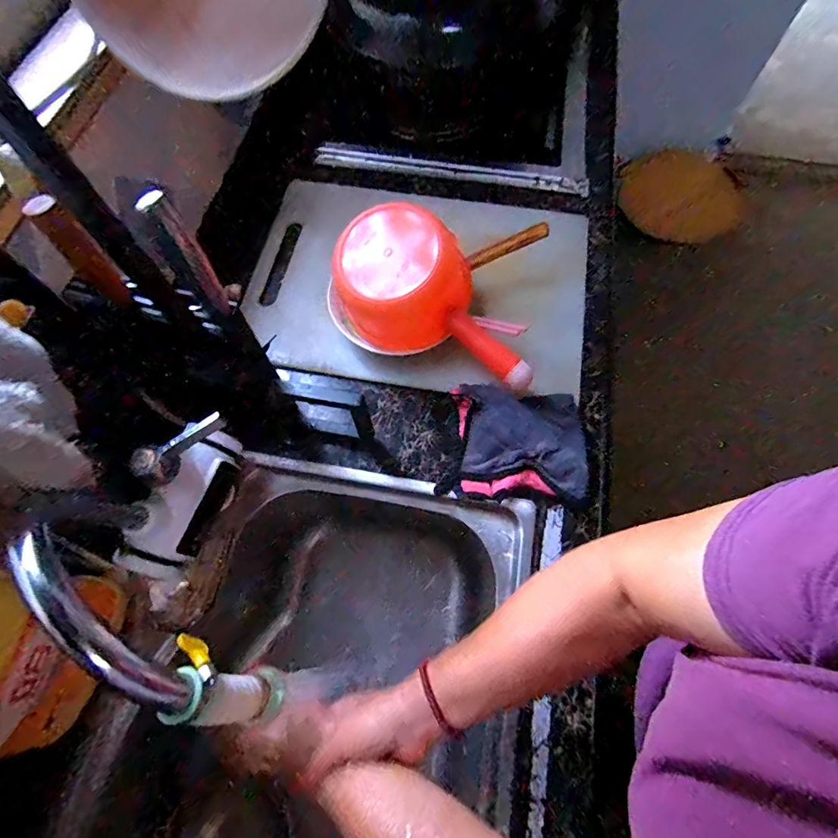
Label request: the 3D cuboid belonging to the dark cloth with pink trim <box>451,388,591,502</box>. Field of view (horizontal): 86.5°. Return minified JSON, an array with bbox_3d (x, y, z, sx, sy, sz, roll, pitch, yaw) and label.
[{"bbox_3d":[0.130,0.030,0.560,0.162,0.026,0.135,5,69,1],"label":"dark cloth with pink trim"}]

